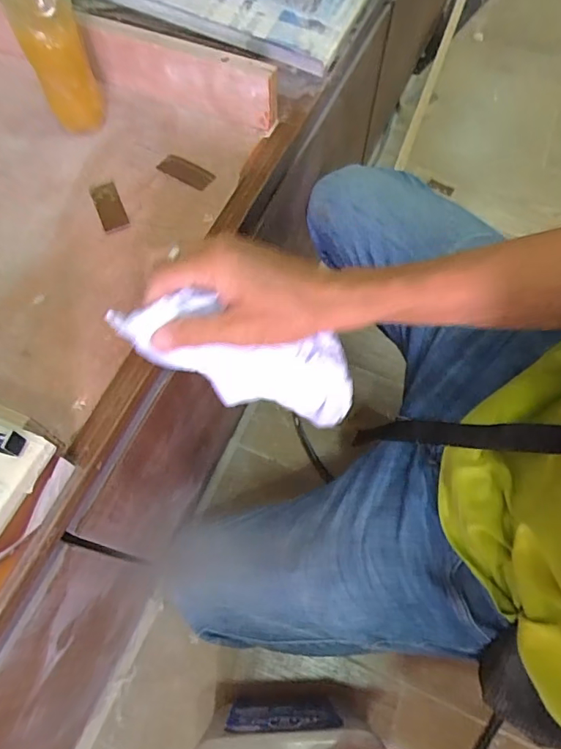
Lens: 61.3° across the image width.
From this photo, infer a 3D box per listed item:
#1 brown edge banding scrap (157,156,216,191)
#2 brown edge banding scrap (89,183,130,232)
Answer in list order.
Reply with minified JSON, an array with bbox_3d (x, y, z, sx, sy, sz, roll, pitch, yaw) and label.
[{"bbox_3d":[-0.088,-0.189,0.439,0.053,0.004,0.022,29,67,12],"label":"brown edge banding scrap"},{"bbox_3d":[-0.151,-0.149,0.418,0.022,0.005,0.055,-21,67,-11],"label":"brown edge banding scrap"}]

